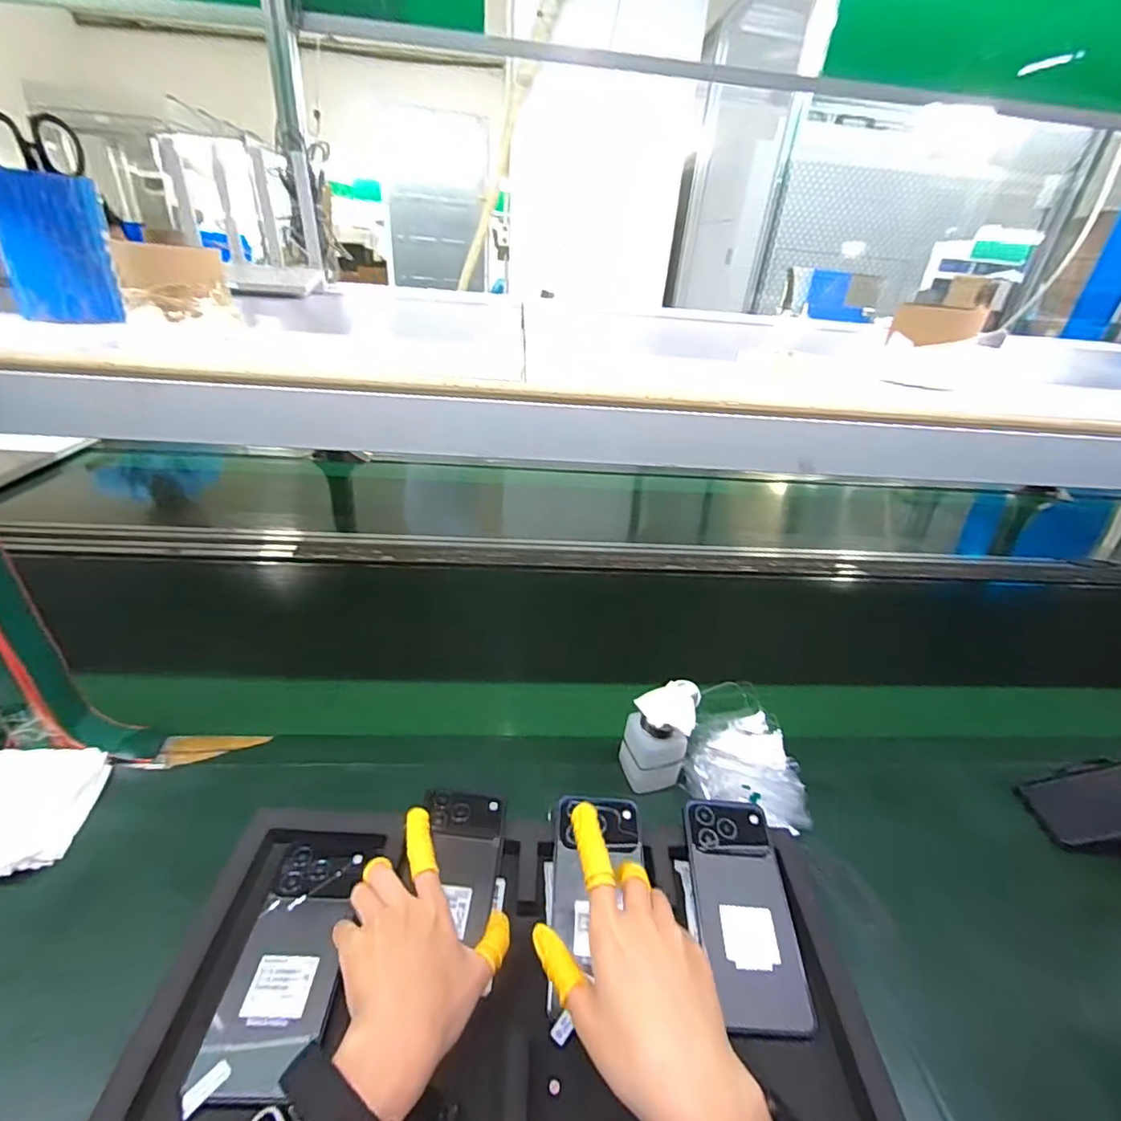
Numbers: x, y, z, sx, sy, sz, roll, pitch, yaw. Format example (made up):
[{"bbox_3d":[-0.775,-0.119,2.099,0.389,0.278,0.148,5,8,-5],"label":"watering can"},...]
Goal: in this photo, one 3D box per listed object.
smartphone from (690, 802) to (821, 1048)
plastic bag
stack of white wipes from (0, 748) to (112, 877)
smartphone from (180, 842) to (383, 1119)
[{"bbox_3d":[0.151,0.282,0.435,0.073,0.011,0.161,2,45,-5],"label":"smartphone"},{"bbox_3d":[0.216,0.218,0.604,0.130,0.046,0.159,16,32,17],"label":"plastic bag"},{"bbox_3d":[-0.511,0.232,0.499,0.114,0.022,0.131,-1,31,-11],"label":"stack of white wipes"},{"bbox_3d":[-0.196,0.289,0.389,0.070,0.012,0.158,4,30,-3],"label":"smartphone"}]

